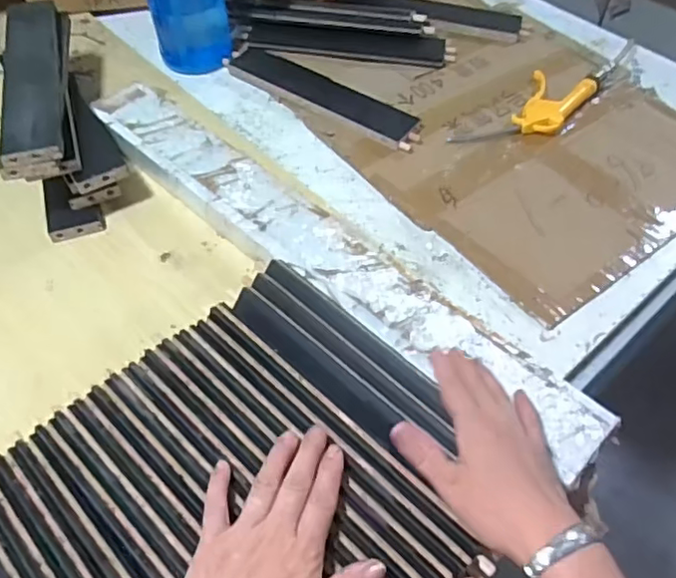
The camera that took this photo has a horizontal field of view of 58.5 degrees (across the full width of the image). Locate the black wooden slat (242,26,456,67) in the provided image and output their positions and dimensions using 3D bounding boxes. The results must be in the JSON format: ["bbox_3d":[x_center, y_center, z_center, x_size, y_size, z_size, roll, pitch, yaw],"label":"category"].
[{"bbox_3d":[0.014,-0.358,0.881,0.307,0.018,0.059,6,54,5],"label":"black wooden slat"}]

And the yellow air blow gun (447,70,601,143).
[{"bbox_3d":[0.251,-0.232,0.783,0.092,0.022,0.209,38,63,24],"label":"yellow air blow gun"}]

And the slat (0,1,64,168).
[{"bbox_3d":[-0.338,-0.238,0.666,0.056,0.022,0.290,-13,55,-9],"label":"slat"}]

